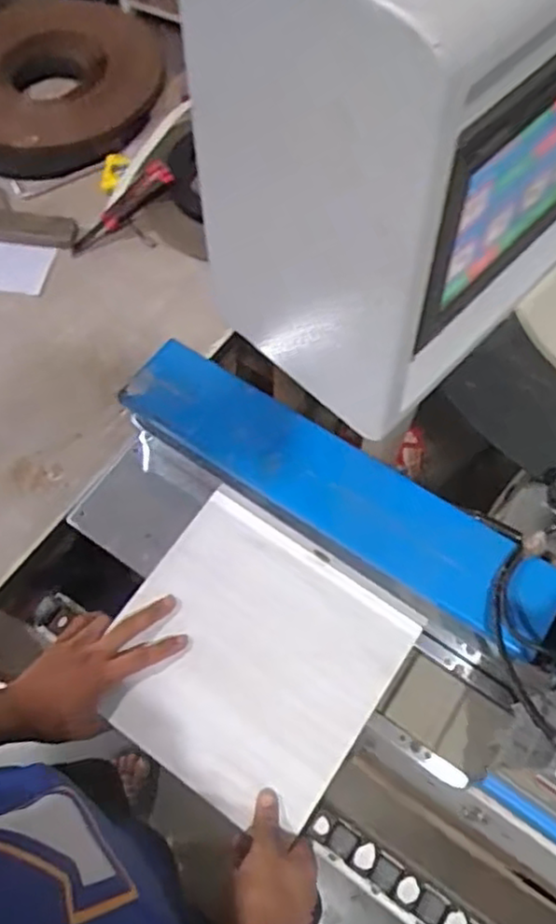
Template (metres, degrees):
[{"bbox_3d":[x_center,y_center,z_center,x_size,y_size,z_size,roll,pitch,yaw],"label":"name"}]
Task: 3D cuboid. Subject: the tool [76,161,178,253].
[{"bbox_3d":[-0.225,-0.363,0.984,0.172,0.024,0.033,-39,70,8],"label":"tool"}]

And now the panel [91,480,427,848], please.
[{"bbox_3d":[-0.032,0.209,0.728,0.269,0.026,0.268,32,71,14],"label":"panel"}]

